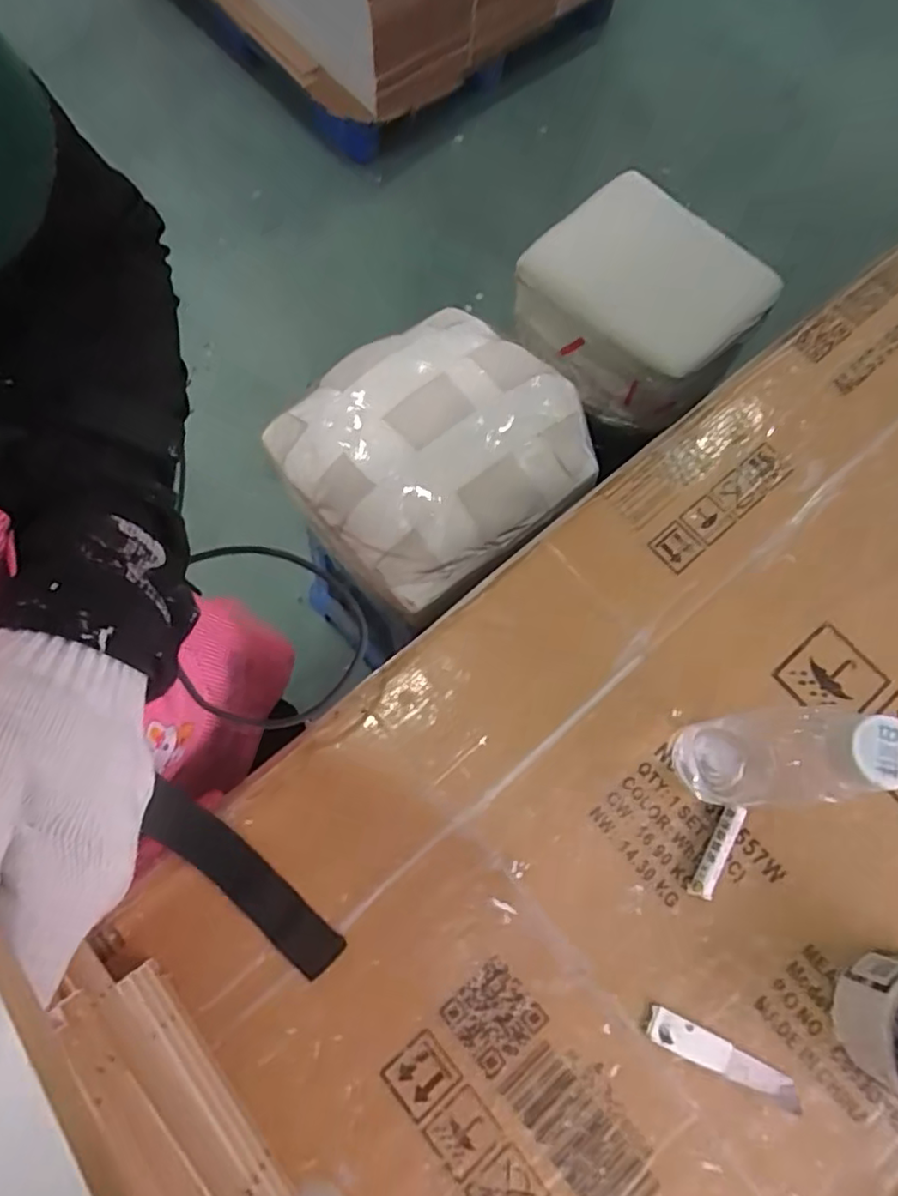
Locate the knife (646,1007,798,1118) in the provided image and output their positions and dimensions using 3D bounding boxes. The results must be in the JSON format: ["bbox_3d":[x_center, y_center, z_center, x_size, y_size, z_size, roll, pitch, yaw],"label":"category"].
[{"bbox_3d":[0.171,0.286,0.399,0.096,0.004,0.021,22,75,8],"label":"knife"}]

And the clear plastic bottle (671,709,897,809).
[{"bbox_3d":[0.177,0.090,0.355,0.051,0.180,0.051,-1,73,1],"label":"clear plastic bottle"}]

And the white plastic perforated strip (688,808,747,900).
[{"bbox_3d":[0.179,0.169,0.427,0.015,0.015,0.062,29,76,10],"label":"white plastic perforated strip"}]

